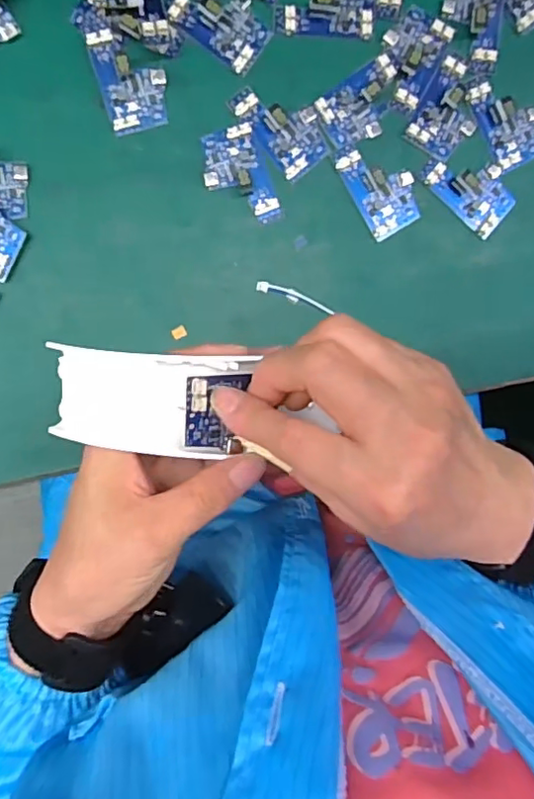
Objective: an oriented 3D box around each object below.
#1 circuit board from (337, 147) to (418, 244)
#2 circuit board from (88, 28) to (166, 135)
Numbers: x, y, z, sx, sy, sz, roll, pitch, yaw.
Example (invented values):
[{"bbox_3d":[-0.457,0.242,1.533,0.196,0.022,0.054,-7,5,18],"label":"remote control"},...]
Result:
[{"bbox_3d":[0.069,-0.129,0.356,0.037,0.004,0.056,-31,97,-3],"label":"circuit board"},{"bbox_3d":[-0.077,-0.182,0.334,0.036,0.007,0.054,-17,96,-5],"label":"circuit board"}]

